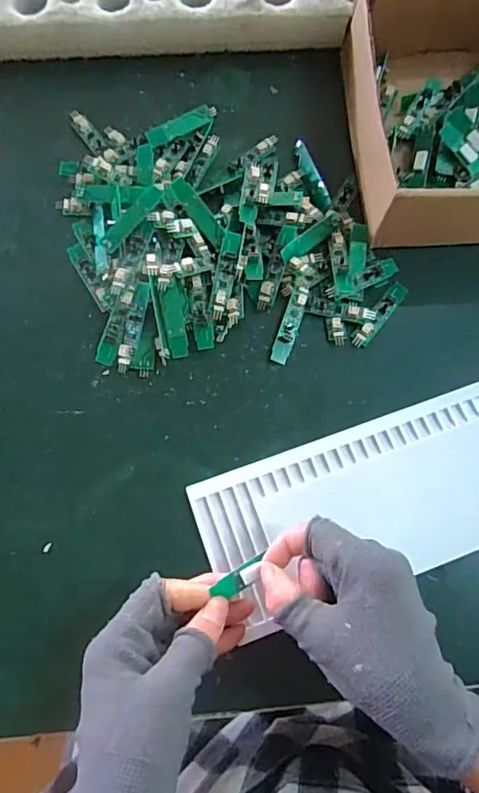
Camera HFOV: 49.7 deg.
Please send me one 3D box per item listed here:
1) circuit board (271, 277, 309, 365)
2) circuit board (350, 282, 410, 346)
[{"bbox_3d":[0.041,-0.059,0.396,0.014,0.010,0.070,19,75,3],"label":"circuit board"},{"bbox_3d":[0.109,-0.064,0.402,0.013,0.005,0.064,37,77,8],"label":"circuit board"}]

